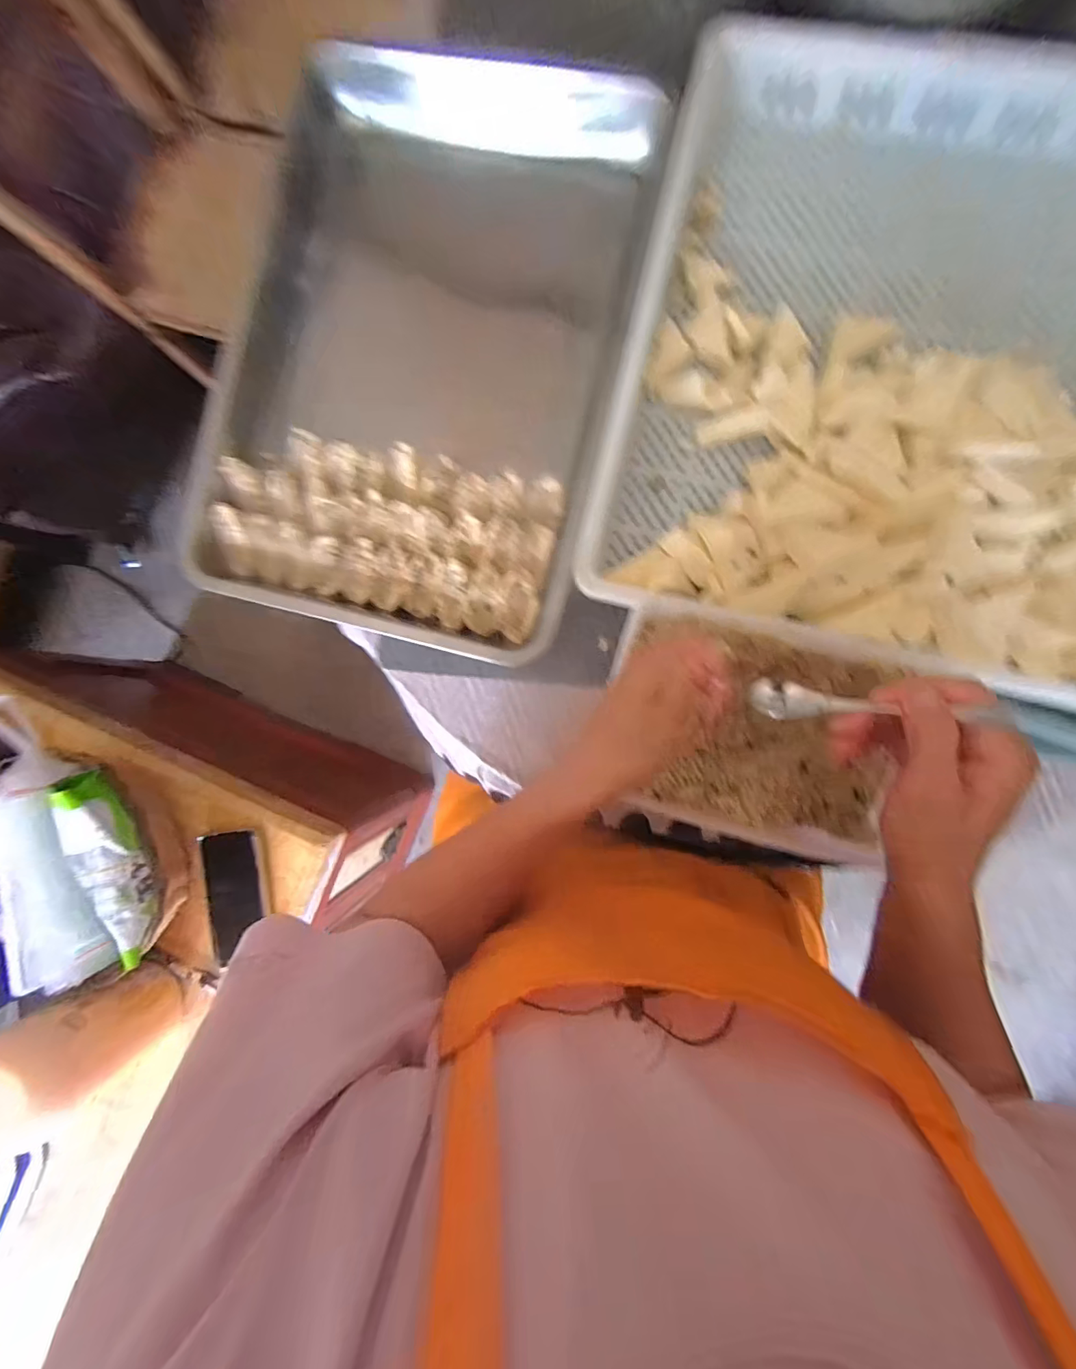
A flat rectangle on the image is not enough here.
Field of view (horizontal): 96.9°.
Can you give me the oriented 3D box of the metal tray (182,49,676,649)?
[{"bbox_3d":[-0.095,-0.329,0.445,0.352,0.068,0.567,12,88,6],"label":"metal tray"}]

